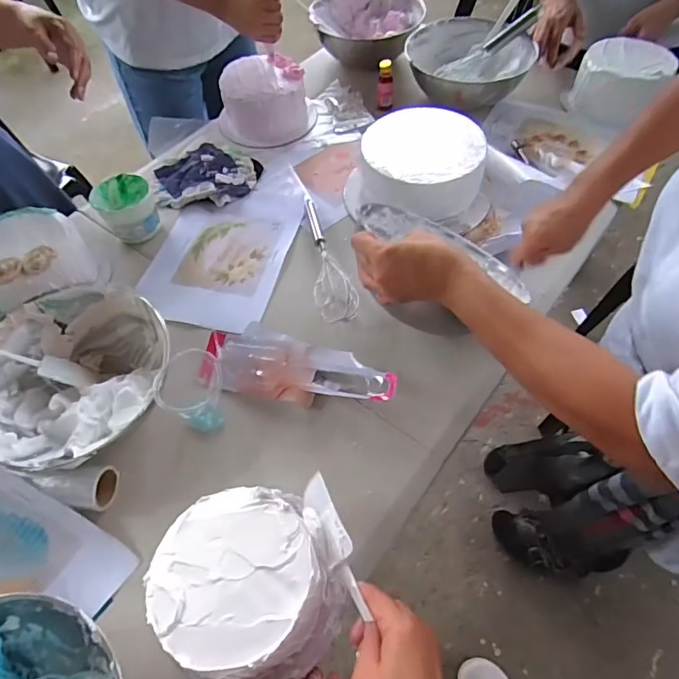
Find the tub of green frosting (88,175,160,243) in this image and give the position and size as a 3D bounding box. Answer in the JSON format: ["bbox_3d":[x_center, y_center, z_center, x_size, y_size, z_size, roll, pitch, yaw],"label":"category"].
[{"bbox_3d":[-0.347,-0.210,0.801,0.090,0.075,0.097,-23,59,-11],"label":"tub of green frosting"}]

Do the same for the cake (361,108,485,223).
[{"bbox_3d":[0.144,-0.307,0.836,0.198,0.087,0.206,-2,57,3],"label":"cake"}]

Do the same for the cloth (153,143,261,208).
[{"bbox_3d":[-0.243,-0.311,0.899,0.184,0.021,0.170,1,57,4],"label":"cloth"}]

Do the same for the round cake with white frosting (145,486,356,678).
[{"bbox_3d":[-0.094,0.245,0.477,0.165,0.097,0.169,-23,59,-11],"label":"round cake with white frosting"}]

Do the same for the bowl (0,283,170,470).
[{"bbox_3d":[-0.333,0.046,0.622,0.228,0.098,0.213,-2,57,3],"label":"bowl"}]

